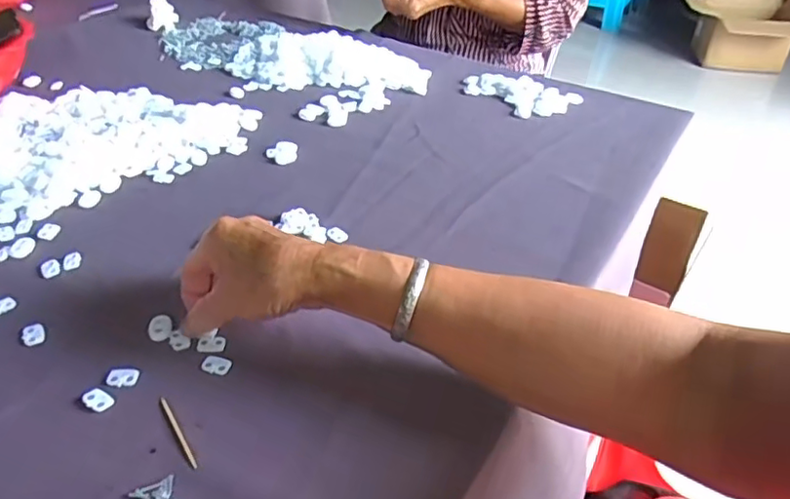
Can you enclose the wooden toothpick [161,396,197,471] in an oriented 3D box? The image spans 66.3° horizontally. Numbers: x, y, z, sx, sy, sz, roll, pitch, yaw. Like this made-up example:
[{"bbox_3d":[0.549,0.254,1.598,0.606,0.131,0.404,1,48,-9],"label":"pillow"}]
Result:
[{"bbox_3d":[-0.131,0.109,0.366,0.004,0.004,0.061,-22,43,-28],"label":"wooden toothpick"}]

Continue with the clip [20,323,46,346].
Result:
[{"bbox_3d":[-0.254,0.059,0.423,0.014,0.004,0.018,-23,43,-29],"label":"clip"}]

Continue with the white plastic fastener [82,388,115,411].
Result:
[{"bbox_3d":[-0.187,0.095,0.381,0.019,0.004,0.012,24,42,26],"label":"white plastic fastener"}]

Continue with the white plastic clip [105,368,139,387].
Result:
[{"bbox_3d":[-0.178,0.083,0.395,0.020,0.004,0.014,1,37,0],"label":"white plastic clip"}]

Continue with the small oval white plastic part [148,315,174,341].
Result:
[{"bbox_3d":[-0.168,0.056,0.432,0.016,0.004,0.023,-15,40,-21],"label":"small oval white plastic part"}]

